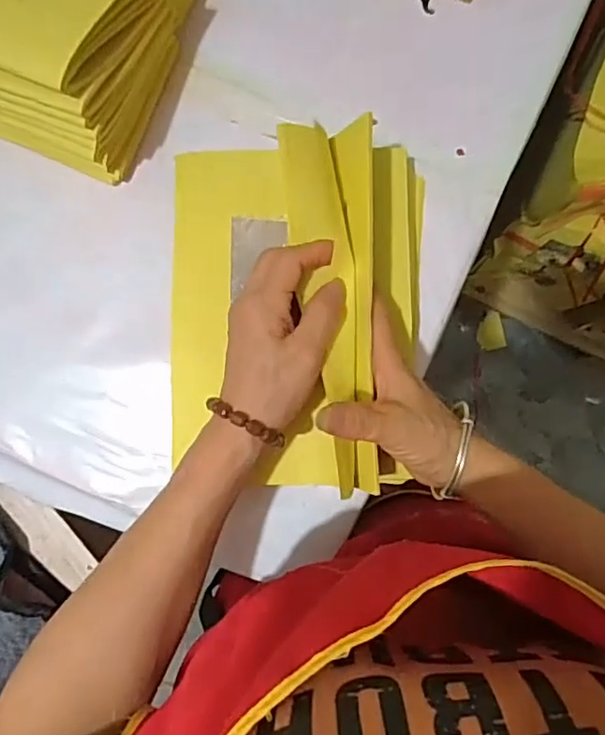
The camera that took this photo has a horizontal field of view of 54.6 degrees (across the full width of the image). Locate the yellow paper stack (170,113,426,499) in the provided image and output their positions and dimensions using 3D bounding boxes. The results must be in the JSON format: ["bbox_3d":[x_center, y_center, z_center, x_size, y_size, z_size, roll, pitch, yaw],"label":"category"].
[{"bbox_3d":[0.000,-0.041,0.391,0.169,0.097,0.222,4,87,2],"label":"yellow paper stack"}]

